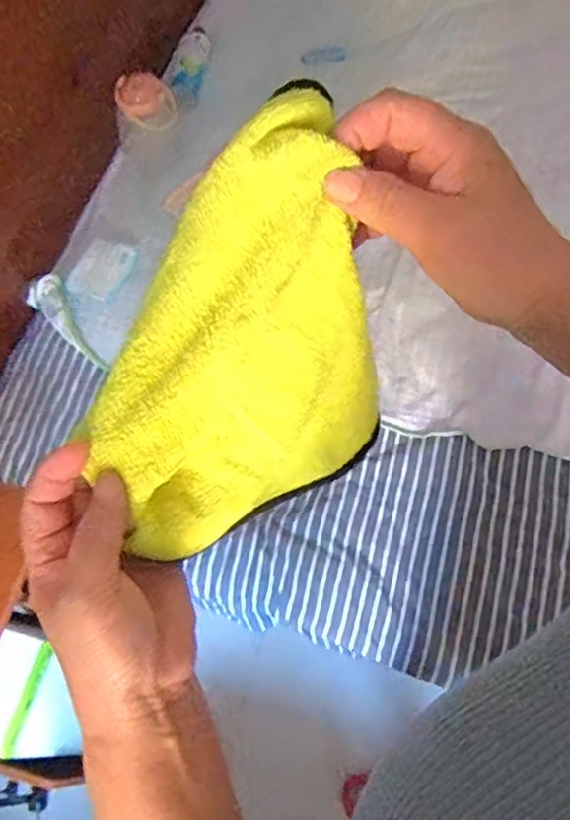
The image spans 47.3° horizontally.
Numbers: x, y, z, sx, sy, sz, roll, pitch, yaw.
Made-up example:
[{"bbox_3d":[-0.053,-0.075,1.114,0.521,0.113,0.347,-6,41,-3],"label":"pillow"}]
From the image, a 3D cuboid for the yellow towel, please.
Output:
[{"bbox_3d":[-0.027,-0.022,0.342,0.169,0.188,0.093,-39,67,-18],"label":"yellow towel"}]

